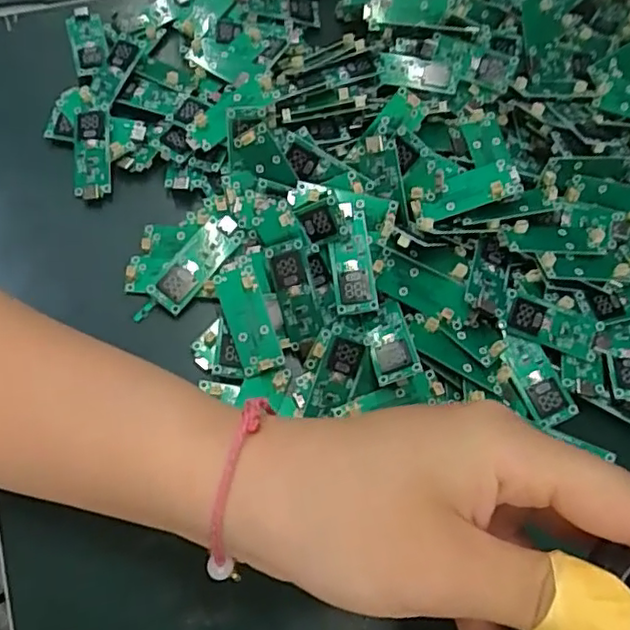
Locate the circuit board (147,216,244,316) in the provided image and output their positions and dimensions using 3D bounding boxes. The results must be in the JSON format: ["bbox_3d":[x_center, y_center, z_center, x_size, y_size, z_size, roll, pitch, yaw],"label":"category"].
[{"bbox_3d":[-0.055,-0.025,0.285,0.020,0.006,0.049,35,67,12],"label":"circuit board"}]

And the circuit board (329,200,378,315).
[{"bbox_3d":[0.017,-0.027,0.277,0.018,0.011,0.049,-8,68,-3],"label":"circuit board"}]

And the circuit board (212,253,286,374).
[{"bbox_3d":[-0.030,0.000,0.273,0.019,0.006,0.051,-17,81,-7],"label":"circuit board"}]

